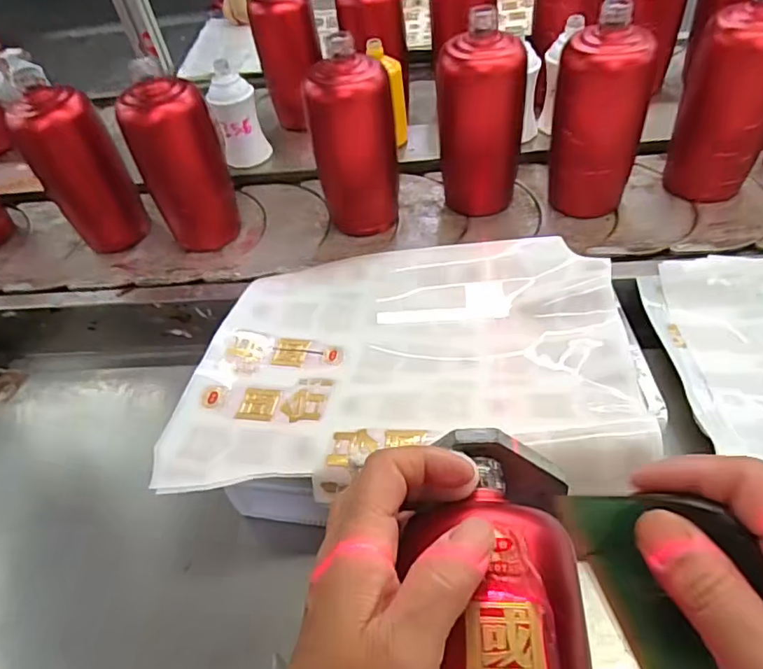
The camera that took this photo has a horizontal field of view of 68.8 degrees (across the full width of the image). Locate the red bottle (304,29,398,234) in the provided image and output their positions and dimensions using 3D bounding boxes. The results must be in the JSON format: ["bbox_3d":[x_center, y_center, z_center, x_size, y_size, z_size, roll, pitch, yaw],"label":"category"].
[{"bbox_3d":[-0.025,-0.182,0.554,0.070,0.181,0.064,-33,55,-22],"label":"red bottle"}]

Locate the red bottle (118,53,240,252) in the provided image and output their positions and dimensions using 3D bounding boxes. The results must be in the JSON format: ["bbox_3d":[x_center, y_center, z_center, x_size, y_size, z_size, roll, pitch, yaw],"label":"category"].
[{"bbox_3d":[-0.206,-0.176,0.576,0.065,0.173,0.061,10,49,18],"label":"red bottle"}]

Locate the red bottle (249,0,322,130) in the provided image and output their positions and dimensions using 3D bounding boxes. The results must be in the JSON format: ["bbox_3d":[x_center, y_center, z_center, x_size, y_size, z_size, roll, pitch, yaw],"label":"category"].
[{"bbox_3d":[-0.122,-0.370,0.736,0.071,0.167,0.059,-34,51,-22],"label":"red bottle"}]

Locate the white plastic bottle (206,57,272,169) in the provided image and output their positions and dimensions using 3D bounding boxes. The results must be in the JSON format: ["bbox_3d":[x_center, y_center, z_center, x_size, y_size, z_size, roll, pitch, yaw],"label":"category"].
[{"bbox_3d":[-0.172,-0.256,0.678,0.055,0.127,0.054,-16,46,-6],"label":"white plastic bottle"}]

